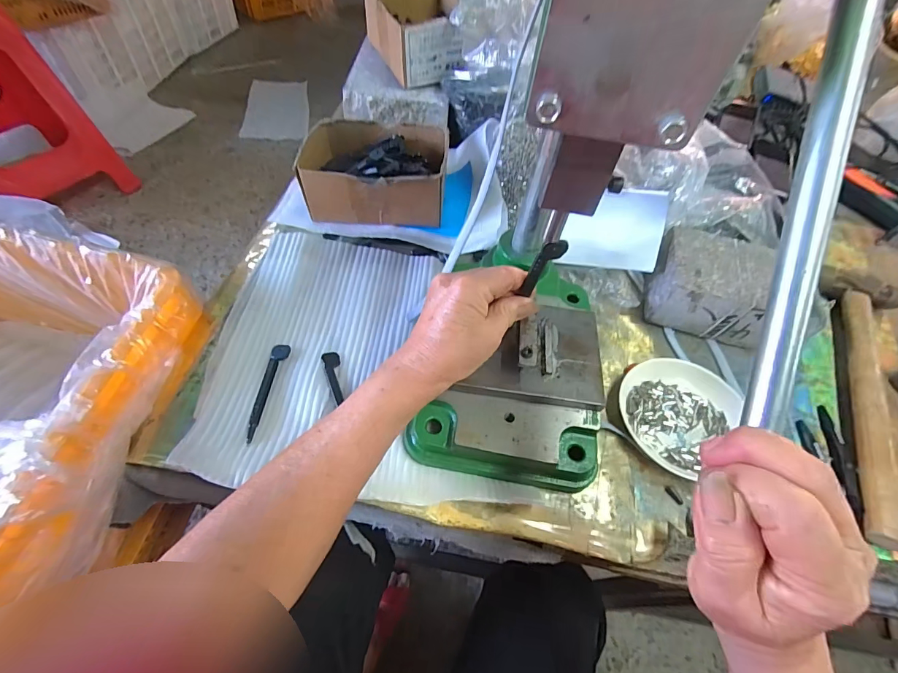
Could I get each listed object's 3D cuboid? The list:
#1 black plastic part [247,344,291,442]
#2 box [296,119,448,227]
[{"bbox_3d":[-0.167,0.048,0.374,0.015,0.006,0.101,6,56,-1],"label":"black plastic part"},{"bbox_3d":[-0.086,-0.199,0.509,0.161,0.075,0.131,7,56,-1],"label":"box"}]

